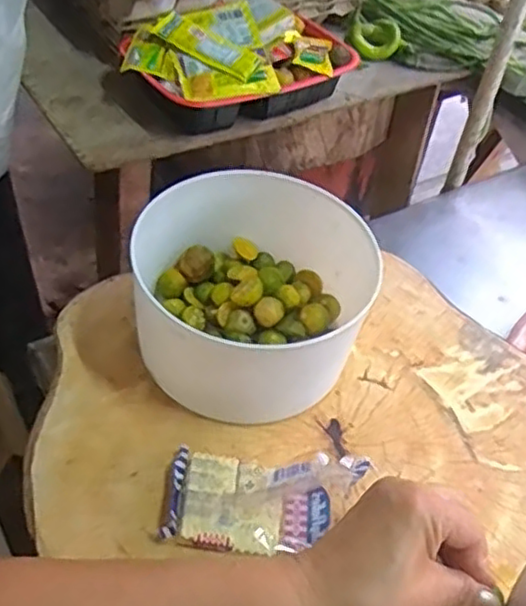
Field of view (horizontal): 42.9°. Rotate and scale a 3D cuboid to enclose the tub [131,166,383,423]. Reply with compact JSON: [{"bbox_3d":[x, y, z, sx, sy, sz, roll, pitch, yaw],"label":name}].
[{"bbox_3d":[-0.007,-0.008,0.484,0.155,0.100,0.150,3,48,-3],"label":"tub"}]

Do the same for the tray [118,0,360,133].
[{"bbox_3d":[-0.017,-0.232,0.641,0.214,0.067,0.123,-27,56,-27],"label":"tray"}]

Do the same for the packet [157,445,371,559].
[{"bbox_3d":[-0.002,0.120,0.409,0.115,0.037,0.059,9,48,3],"label":"packet"}]

